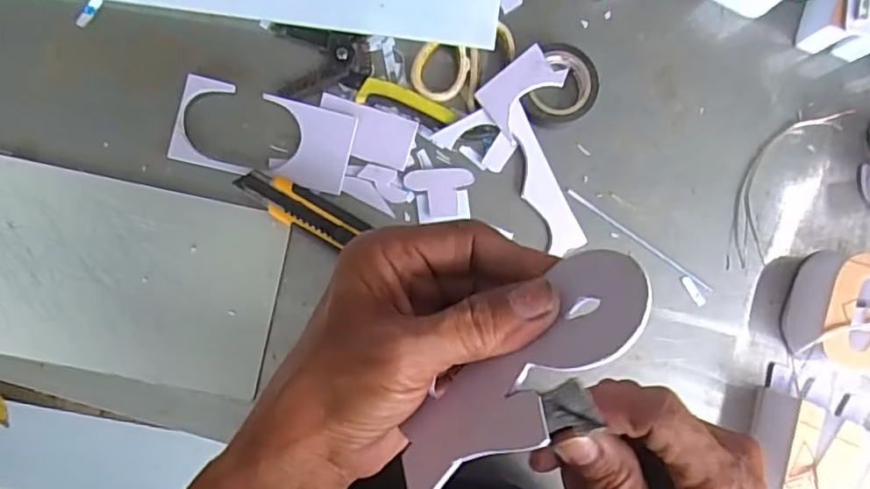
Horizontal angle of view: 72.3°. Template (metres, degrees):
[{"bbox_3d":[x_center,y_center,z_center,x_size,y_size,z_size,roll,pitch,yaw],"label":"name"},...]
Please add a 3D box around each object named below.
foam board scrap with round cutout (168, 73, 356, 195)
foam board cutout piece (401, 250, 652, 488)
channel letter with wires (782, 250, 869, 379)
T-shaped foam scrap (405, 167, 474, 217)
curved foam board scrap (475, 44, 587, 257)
[{"bbox_3d":[-0.126,-0.080,0.439,0.127,0.008,0.062,14,87,-3],"label":"foam board scrap with round cutout"},{"bbox_3d":[0.031,0.049,0.218,0.113,0.043,0.004,-48,134,0],"label":"foam board cutout piece"},{"bbox_3d":[0.307,0.051,0.443,0.066,0.048,0.083,17,87,-3],"label":"channel letter with wires"},{"bbox_3d":[0.003,-0.039,0.446,0.050,0.005,0.039,2,87,-4],"label":"T-shaped foam scrap"},{"bbox_3d":[0.086,-0.068,0.443,0.059,0.007,0.145,-26,98,3],"label":"curved foam board scrap"}]

